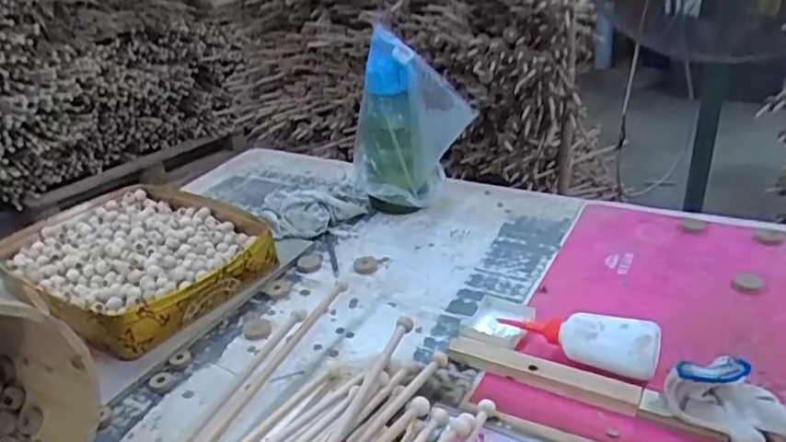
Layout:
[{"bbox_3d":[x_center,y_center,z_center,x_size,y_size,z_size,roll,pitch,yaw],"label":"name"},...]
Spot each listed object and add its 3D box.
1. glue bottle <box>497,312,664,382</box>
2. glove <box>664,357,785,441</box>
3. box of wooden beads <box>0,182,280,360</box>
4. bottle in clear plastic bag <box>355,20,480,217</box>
[{"bbox_3d":[0.206,0.127,0.712,0.182,0.060,0.046,14,31,30],"label":"glue bottle"},{"bbox_3d":[0.325,0.175,0.596,0.116,0.075,0.052,16,32,33],"label":"glove"},{"bbox_3d":[-0.387,0.054,0.948,0.376,0.067,0.310,16,32,33],"label":"box of wooden beads"},{"bbox_3d":[0.034,-0.145,1.033,0.201,0.284,0.092,7,28,19],"label":"bottle in clear plastic bag"}]

